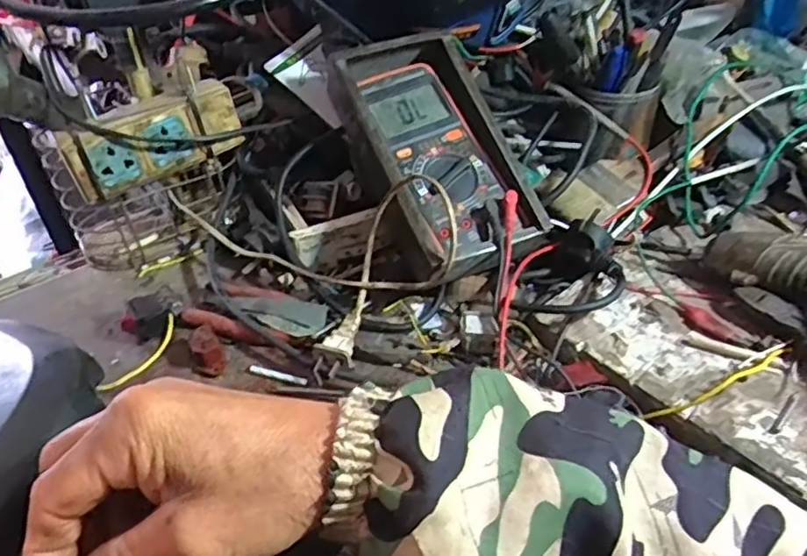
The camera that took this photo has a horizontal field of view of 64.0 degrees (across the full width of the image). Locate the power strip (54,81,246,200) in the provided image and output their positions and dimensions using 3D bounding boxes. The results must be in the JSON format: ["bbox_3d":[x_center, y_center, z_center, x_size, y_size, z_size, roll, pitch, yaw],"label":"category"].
[{"bbox_3d":[-0.198,-0.112,0.512,0.133,0.057,0.029,-25,44,-22],"label":"power strip"}]

